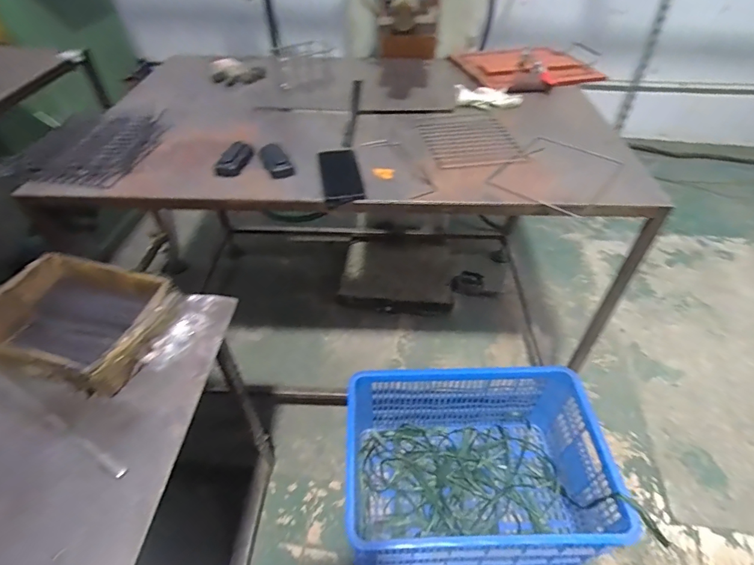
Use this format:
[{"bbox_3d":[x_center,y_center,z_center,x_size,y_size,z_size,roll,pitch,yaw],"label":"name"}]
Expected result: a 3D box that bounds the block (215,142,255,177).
[{"bbox_3d":[-0.287,-0.249,0.861,0.043,0.027,0.107,10,48,9],"label":"block"}]

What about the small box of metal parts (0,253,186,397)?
[{"bbox_3d":[-0.461,0.056,0.649,0.274,0.088,0.183,13,46,14],"label":"small box of metal parts"}]

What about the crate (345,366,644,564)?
[{"bbox_3d":[0.233,0.470,1.083,0.595,0.298,0.410,-1,45,-1],"label":"crate"}]

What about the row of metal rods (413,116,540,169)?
[{"bbox_3d":[0.207,-0.324,0.953,0.205,0.012,0.245,-9,44,-6],"label":"row of metal rods"}]

